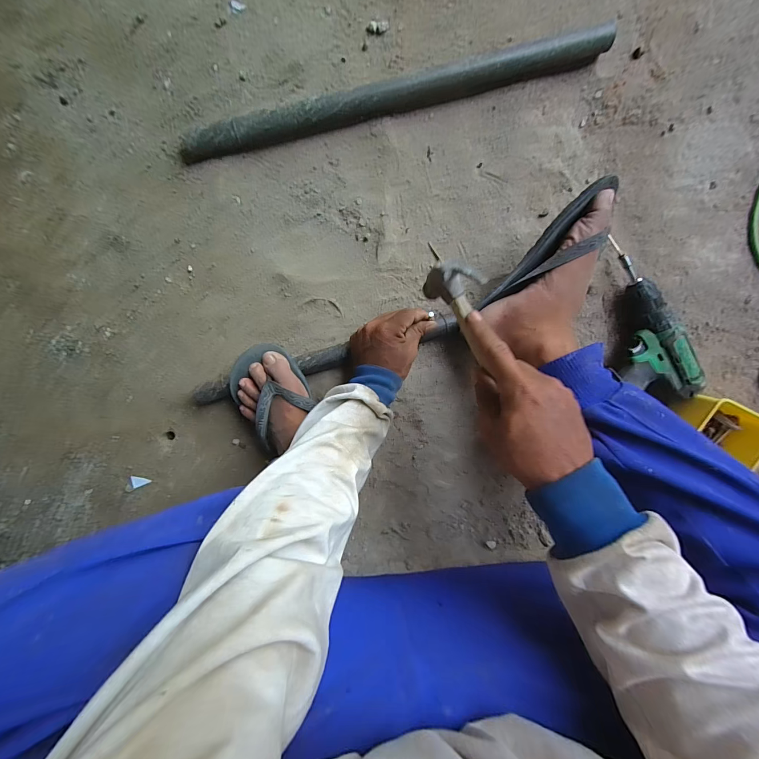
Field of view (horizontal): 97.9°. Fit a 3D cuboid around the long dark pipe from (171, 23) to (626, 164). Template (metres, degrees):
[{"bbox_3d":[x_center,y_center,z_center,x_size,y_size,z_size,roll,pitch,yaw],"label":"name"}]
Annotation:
[{"bbox_3d":[0.020,-0.379,0.437,0.570,0.025,0.026,-14,100,0],"label":"long dark pipe"}]

